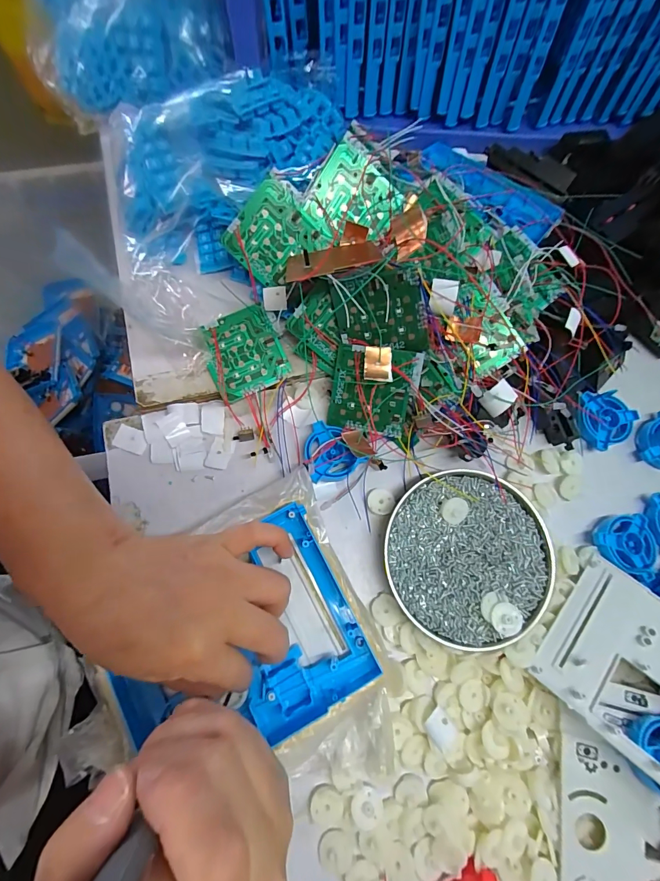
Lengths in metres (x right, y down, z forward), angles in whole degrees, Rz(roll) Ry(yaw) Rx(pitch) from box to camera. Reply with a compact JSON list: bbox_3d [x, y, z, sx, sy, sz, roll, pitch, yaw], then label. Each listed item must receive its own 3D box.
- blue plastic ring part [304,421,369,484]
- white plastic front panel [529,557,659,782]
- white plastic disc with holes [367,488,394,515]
[{"bbox_3d":[-0.003,0.011,0.327,0.046,0.021,0.053,-41,80,-10],"label":"blue plastic ring part"},{"bbox_3d":[0.239,0.174,0.271,0.112,0.007,0.142,-41,57,-20],"label":"white plastic front panel"},{"bbox_3d":[0.044,0.054,0.330,0.022,0.006,0.022,0,76,-1],"label":"white plastic disc with holes"}]

